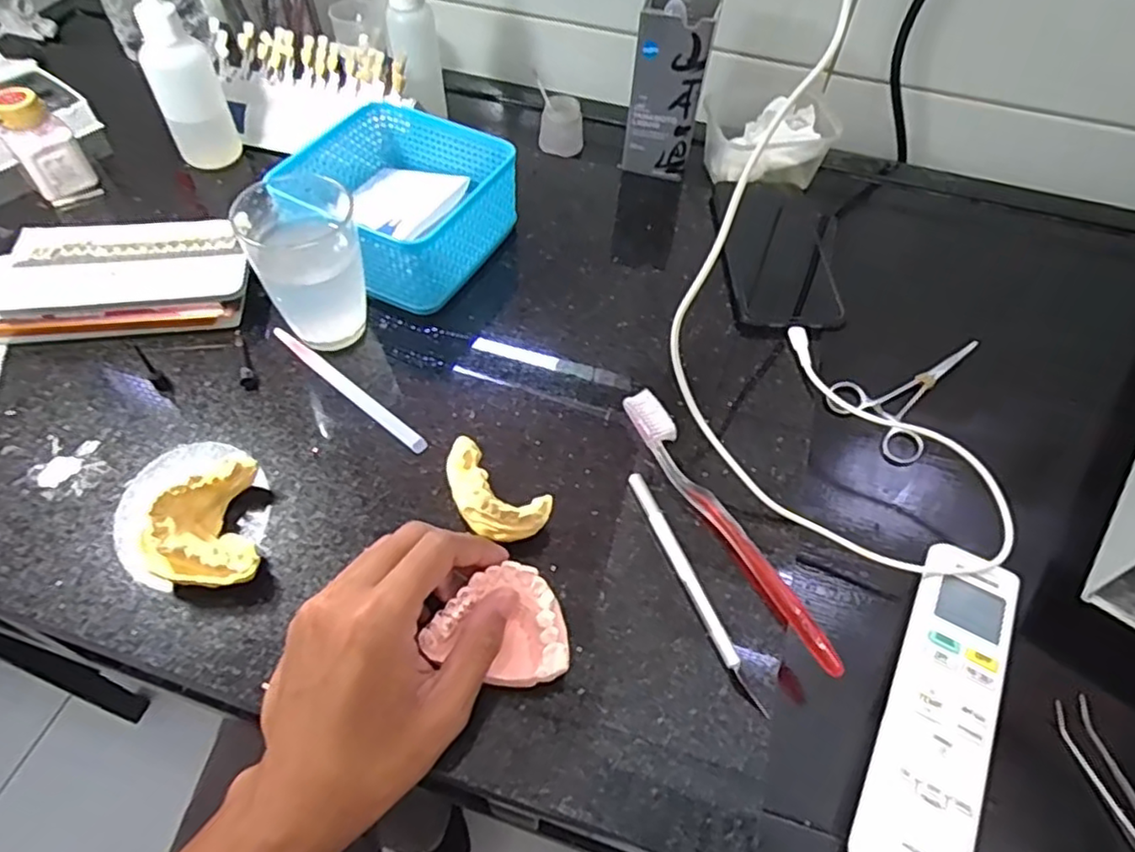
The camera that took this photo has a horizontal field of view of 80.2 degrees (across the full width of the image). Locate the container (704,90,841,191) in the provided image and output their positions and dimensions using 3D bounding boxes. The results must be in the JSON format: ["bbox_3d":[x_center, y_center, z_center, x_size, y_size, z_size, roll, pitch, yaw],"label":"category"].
[{"bbox_3d":[0.171,-0.244,0.580,0.103,0.054,0.065,-1,55,-3],"label":"container"}]

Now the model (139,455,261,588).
[{"bbox_3d":[-0.187,0.053,0.349,0.049,0.033,0.065,-10,56,-10],"label":"model"}]

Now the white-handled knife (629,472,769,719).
[{"bbox_3d":[0.065,0.083,0.357,0.009,0.006,0.139,-17,57,-14],"label":"white-handled knife"}]

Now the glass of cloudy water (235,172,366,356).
[{"bbox_3d":[-0.161,-0.104,0.423,0.061,0.094,0.070,-18,58,-15],"label":"glass of cloudy water"}]

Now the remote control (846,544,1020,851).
[{"bbox_3d":[0.184,0.136,0.329,0.046,0.014,0.177,27,58,16],"label":"remote control"}]

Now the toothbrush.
[{"bbox_3d":[0.086,0.052,0.377,0.022,0.012,0.188,-22,59,-17],"label":"toothbrush"}]

